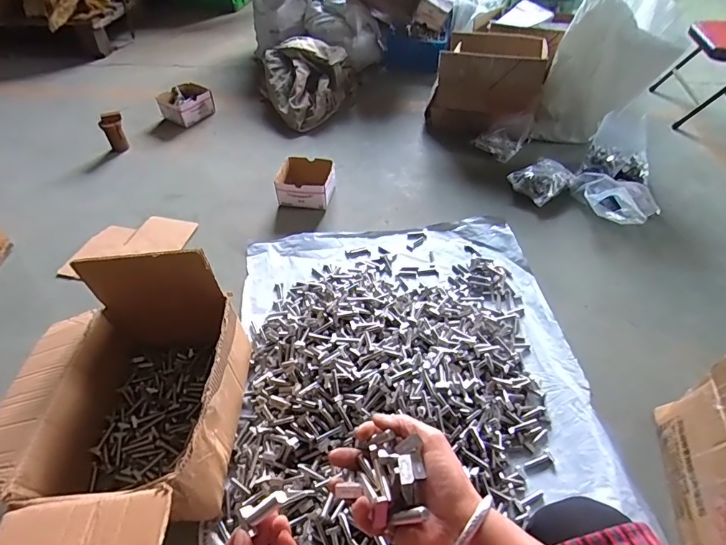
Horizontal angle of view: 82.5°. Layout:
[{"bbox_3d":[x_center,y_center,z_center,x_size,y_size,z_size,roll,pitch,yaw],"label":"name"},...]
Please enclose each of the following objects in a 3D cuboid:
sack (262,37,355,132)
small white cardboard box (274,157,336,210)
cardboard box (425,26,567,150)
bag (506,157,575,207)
[{"bbox_3d":[-0.200,-0.723,1.573,0.341,0.192,0.375,-5,47,-6],"label":"sack"},{"bbox_3d":[-0.170,-0.266,1.233,0.156,0.084,0.143,10,47,9],"label":"small white cardboard box"},{"bbox_3d":[0.443,-0.660,1.460,0.361,0.284,0.366,19,49,18],"label":"cardboard box"},{"bbox_3d":[0.525,-0.274,1.221,0.164,0.068,0.133,-31,54,-27],"label":"bag"}]

